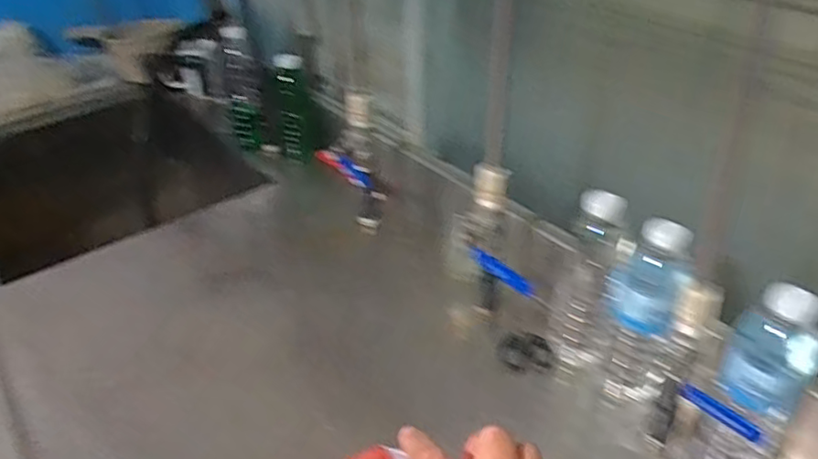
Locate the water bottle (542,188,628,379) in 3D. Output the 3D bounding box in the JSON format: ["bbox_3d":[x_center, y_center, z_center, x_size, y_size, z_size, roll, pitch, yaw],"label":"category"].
[{"bbox_3d":[0.189,0.060,0.692,0.059,0.214,0.066,13,38,19],"label":"water bottle"}]

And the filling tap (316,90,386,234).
[{"bbox_3d":[-0.072,-0.088,0.914,0.067,0.214,0.054,-5,35,-5],"label":"filling tap"}]

